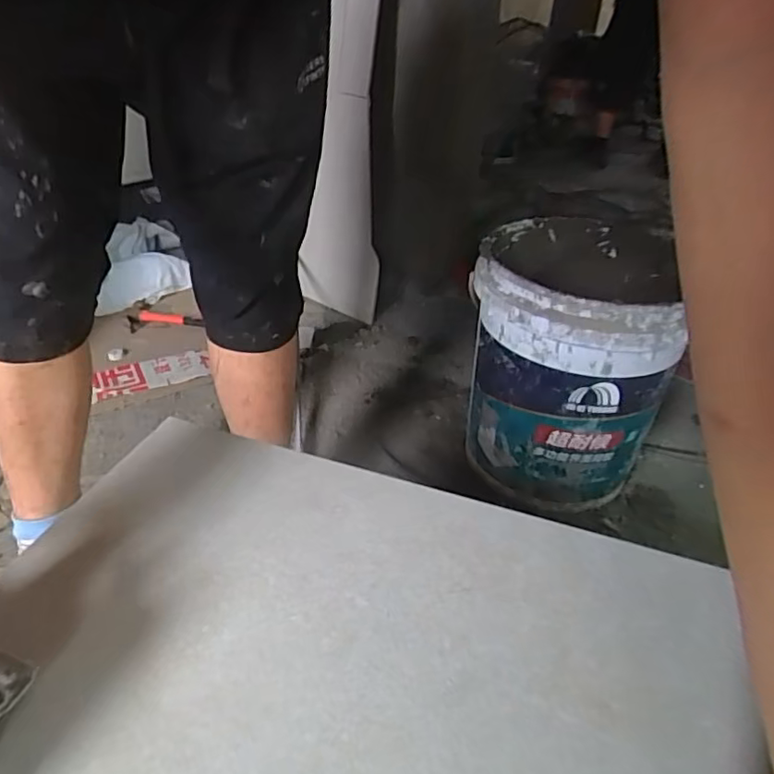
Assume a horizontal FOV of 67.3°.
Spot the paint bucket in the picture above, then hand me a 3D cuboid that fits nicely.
[{"bbox_3d":[0.253,-0.046,0.862,0.252,0.318,0.299,12,36,12],"label":"paint bucket"}]

